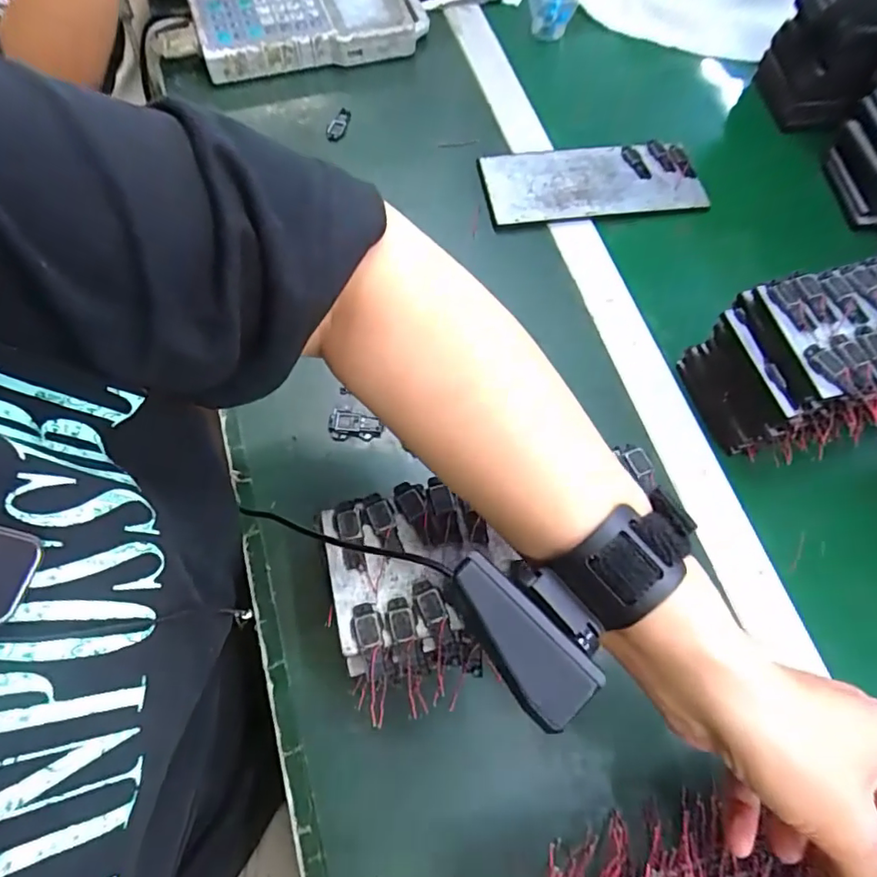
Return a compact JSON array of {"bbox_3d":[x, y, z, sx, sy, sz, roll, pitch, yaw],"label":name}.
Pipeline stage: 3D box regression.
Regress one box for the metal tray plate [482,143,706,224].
[{"bbox_3d":[0.139,-0.233,0.496,0.196,0.010,0.076,-7,72,-7],"label":"metal tray plate"}]

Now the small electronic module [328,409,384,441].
[{"bbox_3d":[-0.060,-0.008,0.394,0.038,0.008,0.020,8,68,0],"label":"small electronic module"}]

